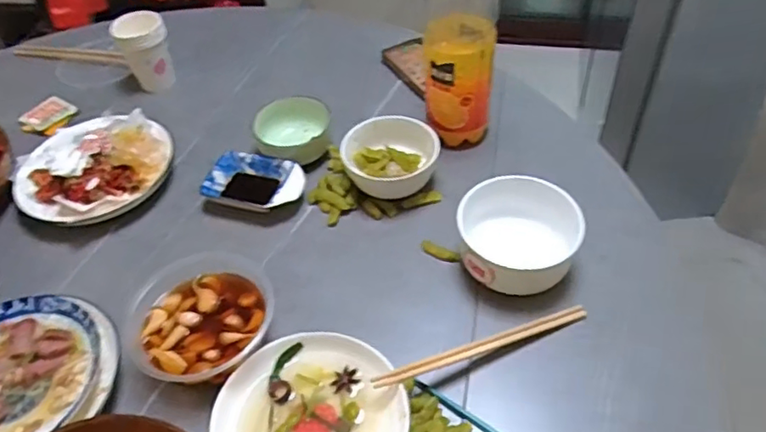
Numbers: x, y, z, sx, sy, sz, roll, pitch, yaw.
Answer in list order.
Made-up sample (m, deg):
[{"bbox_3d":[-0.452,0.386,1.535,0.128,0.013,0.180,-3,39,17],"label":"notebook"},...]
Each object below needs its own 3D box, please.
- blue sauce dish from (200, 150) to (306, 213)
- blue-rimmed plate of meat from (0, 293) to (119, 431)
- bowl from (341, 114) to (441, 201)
[{"bbox_3d":[-0.160,-0.043,0.770,0.125,0.029,0.078,14,50,14],"label":"blue sauce dish"},{"bbox_3d":[-0.368,0.154,0.588,0.187,0.028,0.178,-1,48,1],"label":"blue-rimmed plate of meat"},{"bbox_3d":[0.008,-0.077,0.767,0.114,0.059,0.110,-1,48,1],"label":"bowl"}]

